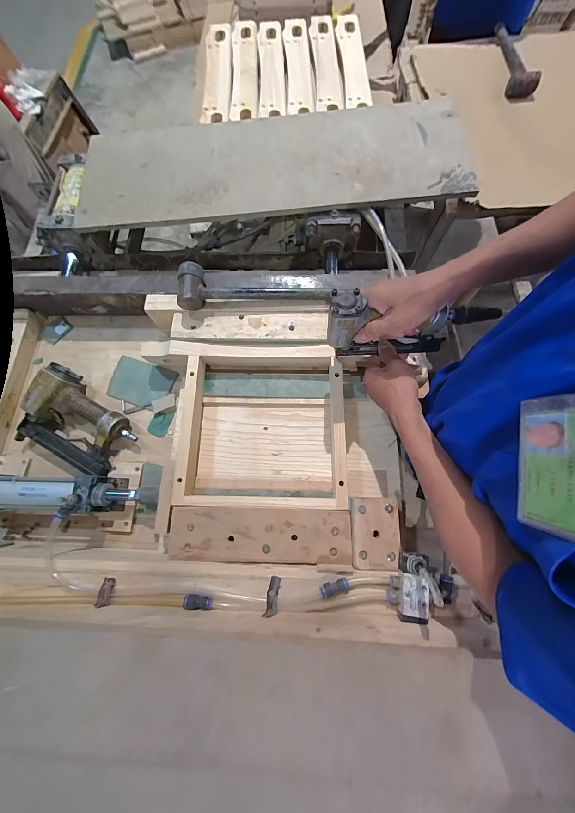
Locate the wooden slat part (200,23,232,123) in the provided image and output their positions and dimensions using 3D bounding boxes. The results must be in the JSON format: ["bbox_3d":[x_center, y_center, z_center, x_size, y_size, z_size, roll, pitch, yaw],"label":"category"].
[{"bbox_3d":[-0.191,-0.922,0.769,0.072,0.025,0.405,1,74,-9],"label":"wooden slat part"}]

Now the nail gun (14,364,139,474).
[{"bbox_3d":[-0.404,0.033,0.532,0.217,0.056,0.154,30,76,11],"label":"nail gun"}]

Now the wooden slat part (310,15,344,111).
[{"bbox_3d":[0.105,-0.927,0.757,0.069,0.014,0.382,-1,74,-3],"label":"wooden slat part"}]

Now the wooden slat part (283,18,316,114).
[{"bbox_3d":[0.030,-0.929,0.765,0.069,0.016,0.399,-3,73,5],"label":"wooden slat part"}]

